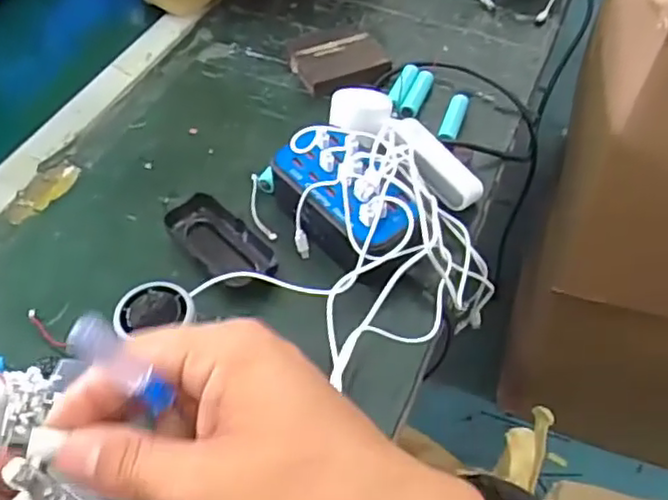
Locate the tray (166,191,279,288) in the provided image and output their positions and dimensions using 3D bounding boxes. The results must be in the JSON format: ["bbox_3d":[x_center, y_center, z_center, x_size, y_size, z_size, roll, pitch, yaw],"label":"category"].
[{"bbox_3d":[-0.096,-0.004,0.578,0.049,0.028,0.110,-35,60,-26],"label":"tray"}]

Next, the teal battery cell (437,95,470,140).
[{"bbox_3d":[0.124,-0.136,0.685,0.020,0.013,0.069,16,53,11],"label":"teal battery cell"}]

